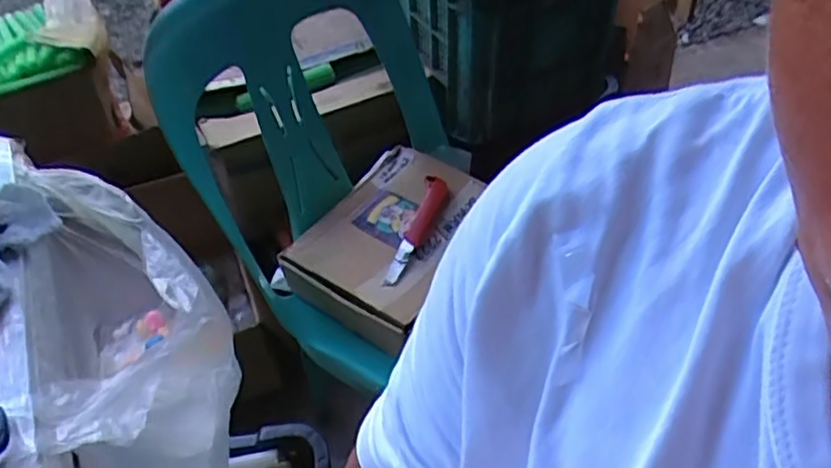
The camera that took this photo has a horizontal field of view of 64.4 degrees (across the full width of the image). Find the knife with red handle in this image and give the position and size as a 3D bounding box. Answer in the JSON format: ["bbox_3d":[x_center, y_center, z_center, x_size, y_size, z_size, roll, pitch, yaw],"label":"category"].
[{"bbox_3d":[0.005,-0.011,0.858,0.033,0.028,0.187,12,49,15],"label":"knife with red handle"}]

